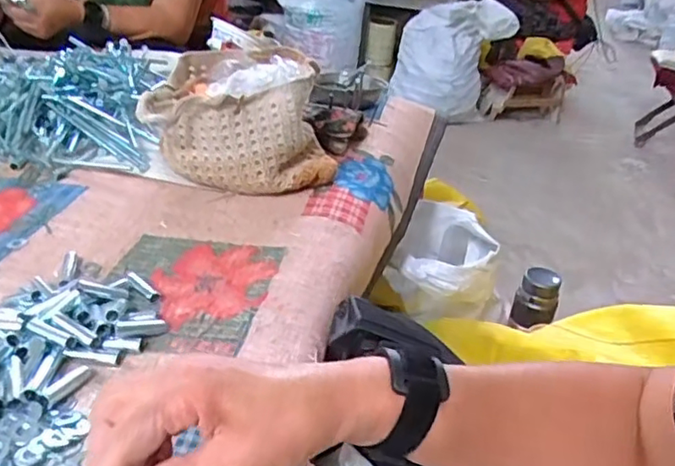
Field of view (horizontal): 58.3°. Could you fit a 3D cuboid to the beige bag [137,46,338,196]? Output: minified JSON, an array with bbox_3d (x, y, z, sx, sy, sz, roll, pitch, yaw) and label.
[{"bbox_3d":[-0.114,-0.138,0.737,0.216,0.130,0.160,1,31,-8],"label":"beige bag"}]

